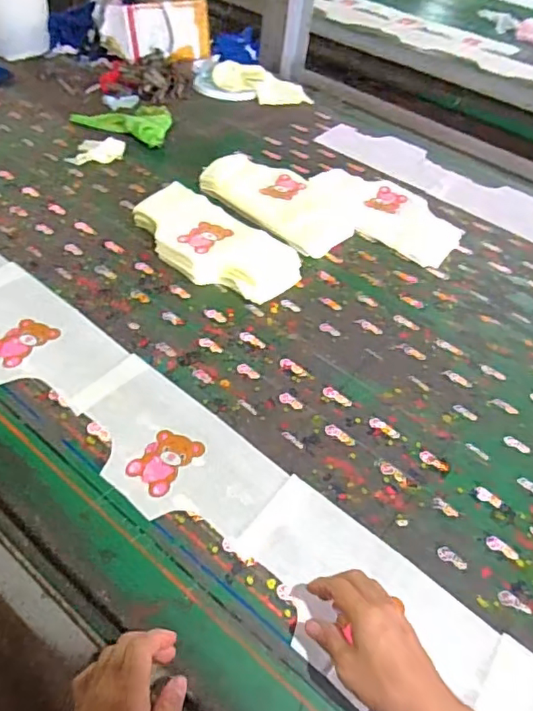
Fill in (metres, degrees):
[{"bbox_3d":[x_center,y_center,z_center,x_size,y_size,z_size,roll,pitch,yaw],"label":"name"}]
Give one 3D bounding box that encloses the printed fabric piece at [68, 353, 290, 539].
[{"bbox_3d":[-0.125,0.114,0.670,0.279,0.005,0.150,34,55,21],"label":"printed fabric piece"}]

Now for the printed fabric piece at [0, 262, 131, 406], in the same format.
[{"bbox_3d":[-0.343,-0.033,0.771,0.280,0.008,0.151,34,55,20],"label":"printed fabric piece"}]

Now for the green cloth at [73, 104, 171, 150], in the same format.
[{"bbox_3d":[-0.304,-0.530,1.188,0.220,0.030,0.156,19,51,10],"label":"green cloth"}]

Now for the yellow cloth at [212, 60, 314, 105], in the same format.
[{"bbox_3d":[-0.010,-0.688,1.363,0.260,0.037,0.131,19,51,9],"label":"yellow cloth"}]

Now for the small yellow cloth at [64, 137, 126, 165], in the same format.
[{"bbox_3d":[-0.343,-0.413,1.083,0.111,0.022,0.069,-4,51,-10],"label":"small yellow cloth"}]

